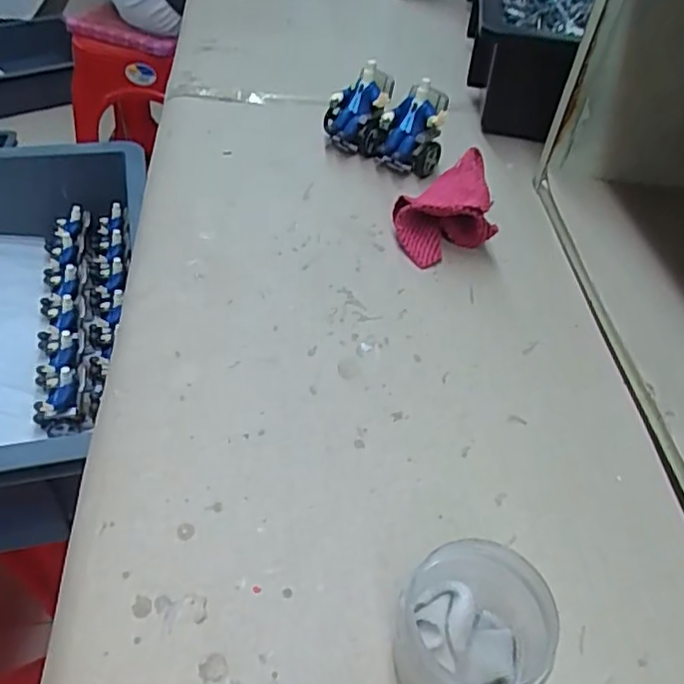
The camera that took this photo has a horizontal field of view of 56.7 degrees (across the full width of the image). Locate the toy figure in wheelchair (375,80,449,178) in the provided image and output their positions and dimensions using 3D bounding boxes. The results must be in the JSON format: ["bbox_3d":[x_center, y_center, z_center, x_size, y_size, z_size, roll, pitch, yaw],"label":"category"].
[{"bbox_3d":[0.054,-0.162,0.485,0.048,0.059,0.044,8,45,1],"label":"toy figure in wheelchair"}]

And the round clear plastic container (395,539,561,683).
[{"bbox_3d":[0.044,0.107,0.228,0.053,0.048,0.052,3,45,-3],"label":"round clear plastic container"}]

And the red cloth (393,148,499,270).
[{"bbox_3d":[0.069,-0.092,0.427,0.065,0.042,0.086,8,45,2],"label":"red cloth"}]

